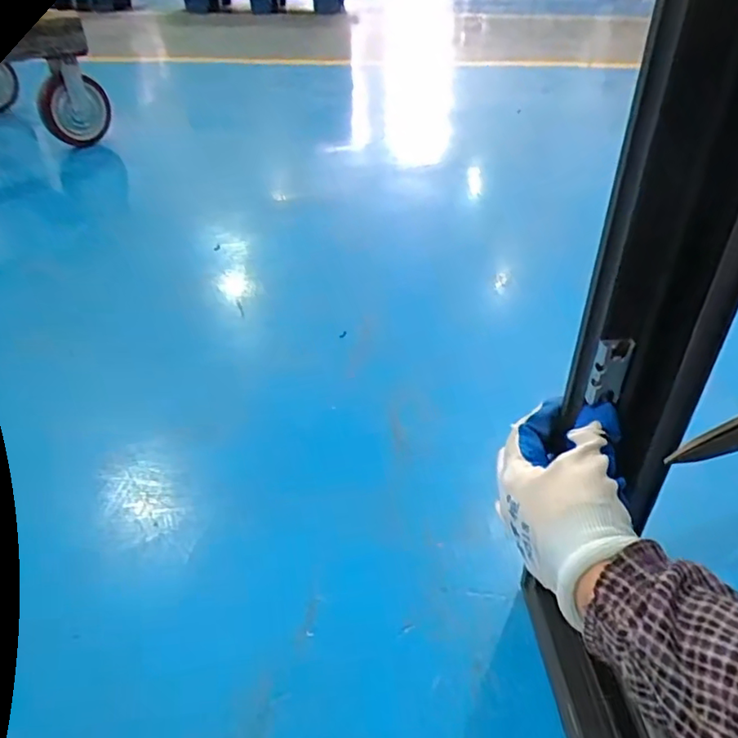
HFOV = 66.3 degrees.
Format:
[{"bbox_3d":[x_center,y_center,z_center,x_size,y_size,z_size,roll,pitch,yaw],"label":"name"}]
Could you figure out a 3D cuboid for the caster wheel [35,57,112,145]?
[{"bbox_3d":[-0.807,-0.728,1.545,0.169,0.211,0.072,-15,39,-20],"label":"caster wheel"}]

